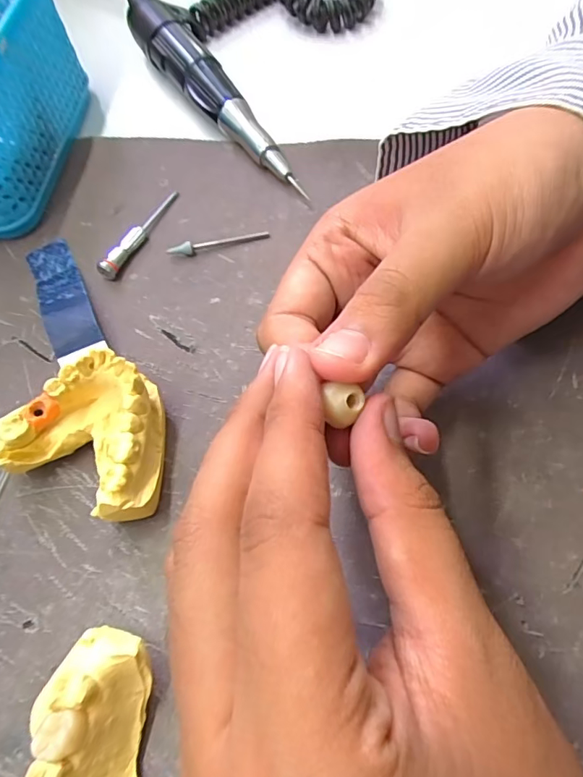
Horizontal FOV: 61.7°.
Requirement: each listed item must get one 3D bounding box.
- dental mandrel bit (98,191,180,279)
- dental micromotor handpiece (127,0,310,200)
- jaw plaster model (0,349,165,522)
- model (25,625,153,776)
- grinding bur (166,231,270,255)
[{"bbox_3d":[-0.073,-0.077,0.238,0.007,0.009,0.060,24,68,14],"label":"dental mandrel bit"},{"bbox_3d":[-0.051,-0.168,0.271,0.028,0.028,0.180,-29,66,-10],"label":"dental micromotor handpiece"},{"bbox_3d":[-0.071,0.017,0.183,0.061,0.029,0.050,21,68,13],"label":"jaw plaster model"},{"bbox_3d":[-0.055,0.108,0.140,0.027,0.026,0.068,-5,64,1],"label":"model"},{"bbox_3d":[-0.035,-0.070,0.235,0.048,0.006,0.005,-15,64,-3],"label":"grinding bur"}]

